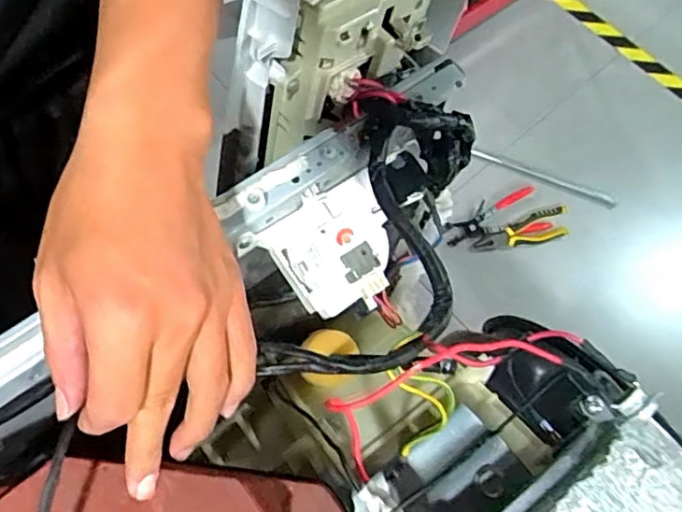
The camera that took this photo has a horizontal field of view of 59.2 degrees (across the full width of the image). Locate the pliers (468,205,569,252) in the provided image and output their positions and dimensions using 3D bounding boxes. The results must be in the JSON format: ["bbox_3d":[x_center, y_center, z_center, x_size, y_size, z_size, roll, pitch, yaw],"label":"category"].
[{"bbox_3d":[0.292,-0.035,0.993,0.170,0.025,0.050,-19,62,32],"label":"pliers"}]

